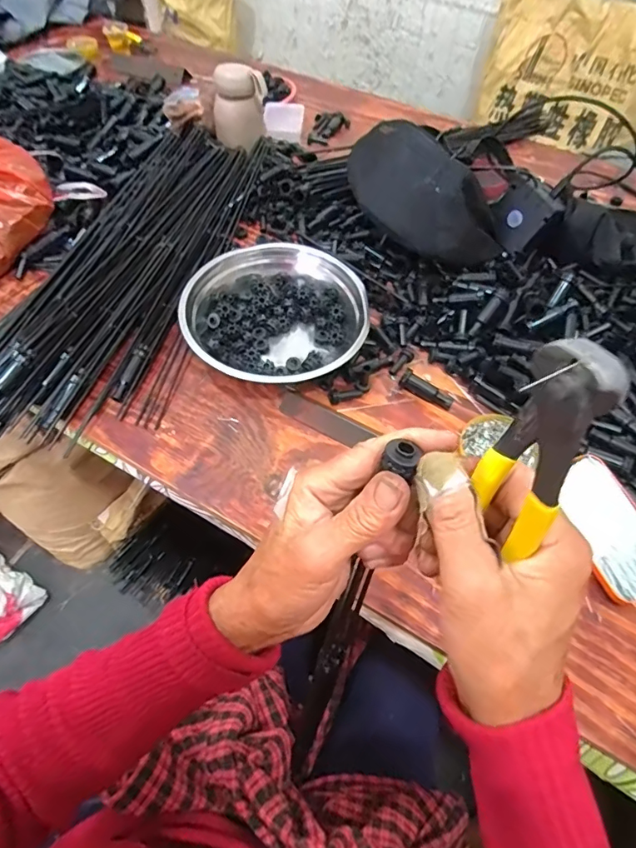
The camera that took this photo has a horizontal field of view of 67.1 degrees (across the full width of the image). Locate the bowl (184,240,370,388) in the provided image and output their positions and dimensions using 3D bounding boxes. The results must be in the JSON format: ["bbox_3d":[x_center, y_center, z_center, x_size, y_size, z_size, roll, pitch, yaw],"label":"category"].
[{"bbox_3d":[-0.049,-0.138,0.589,0.222,0.082,0.192,15,58,8],"label":"bowl"}]

